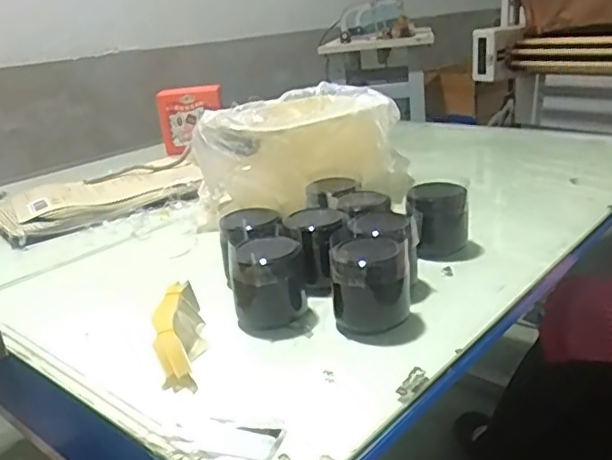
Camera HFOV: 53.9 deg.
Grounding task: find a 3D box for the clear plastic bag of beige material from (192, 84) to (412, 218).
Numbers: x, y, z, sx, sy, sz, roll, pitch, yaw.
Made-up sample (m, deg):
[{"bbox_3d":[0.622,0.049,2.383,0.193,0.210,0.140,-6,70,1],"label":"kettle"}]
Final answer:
[{"bbox_3d":[-0.016,-0.122,0.877,0.301,0.144,0.226,-14,22,-21],"label":"clear plastic bag of beige material"}]

